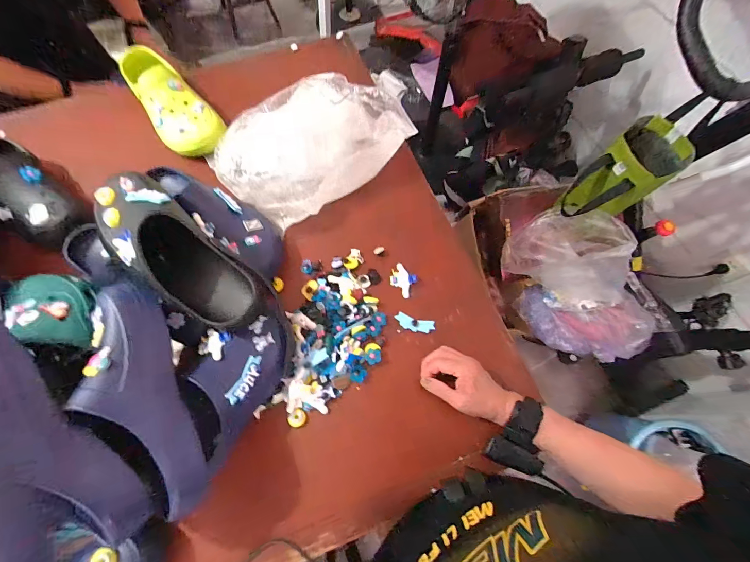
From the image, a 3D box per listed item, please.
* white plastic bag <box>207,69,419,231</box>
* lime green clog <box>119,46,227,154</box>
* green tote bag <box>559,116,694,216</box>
[{"bbox_3d":[-0.113,-0.245,0.591,0.320,0.112,0.207,-34,73,-13],"label":"white plastic bag"},{"bbox_3d":[-0.406,-0.352,0.647,0.103,0.080,0.259,-41,75,-15],"label":"lime green clog"},{"bbox_3d":[0.508,-0.212,0.704,0.196,0.189,0.123,-35,73,-14],"label":"green tote bag"}]

